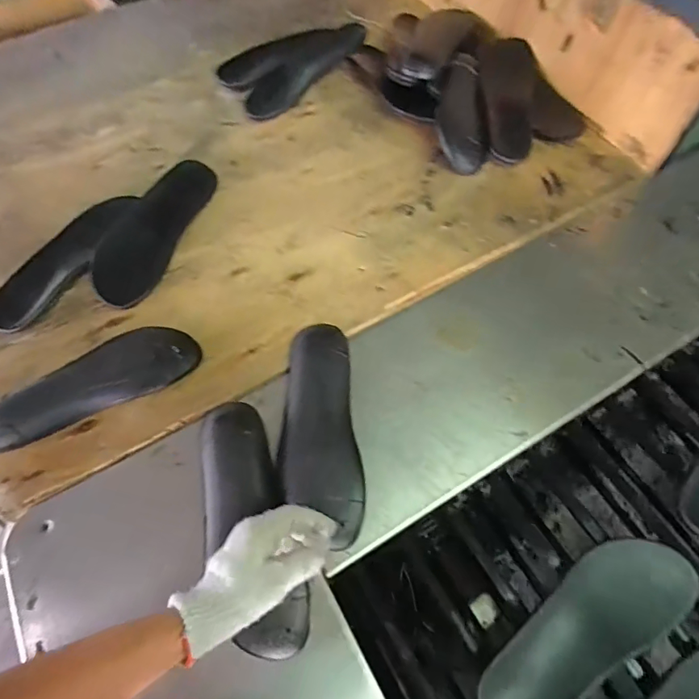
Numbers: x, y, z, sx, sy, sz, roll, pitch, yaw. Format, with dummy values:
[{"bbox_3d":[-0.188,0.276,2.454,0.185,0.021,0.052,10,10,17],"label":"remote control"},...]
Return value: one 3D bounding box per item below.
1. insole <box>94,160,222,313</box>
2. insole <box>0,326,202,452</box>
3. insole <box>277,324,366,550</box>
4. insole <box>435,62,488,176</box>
[{"bbox_3d":[-0.291,-0.181,0.681,0.089,0.020,0.257,29,69,-19],"label":"insole"},{"bbox_3d":[-0.324,0.038,0.574,0.257,0.034,0.085,-27,65,-13],"label":"insole"},{"bbox_3d":[-0.037,0.093,0.550,0.091,0.024,0.258,-5,66,-2],"label":"insole"},{"bbox_3d":[0.189,-0.398,0.773,0.084,0.027,0.211,2,75,1],"label":"insole"}]

